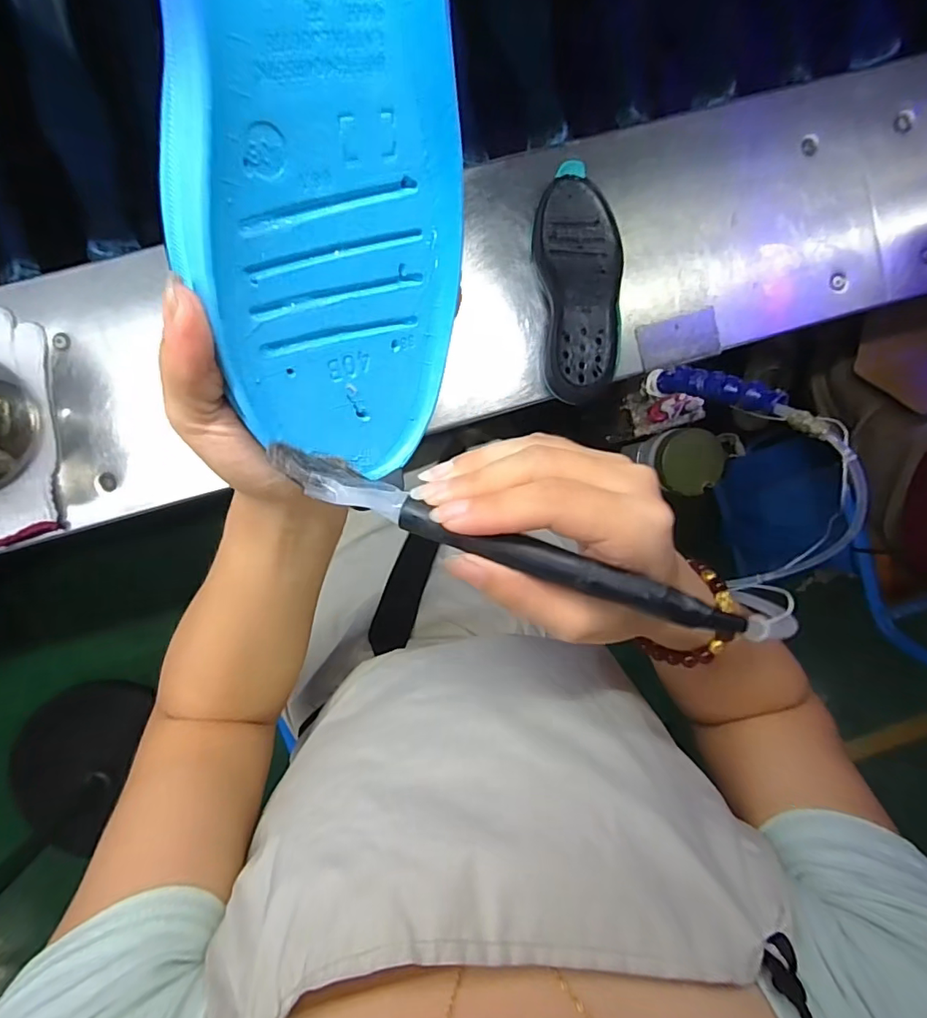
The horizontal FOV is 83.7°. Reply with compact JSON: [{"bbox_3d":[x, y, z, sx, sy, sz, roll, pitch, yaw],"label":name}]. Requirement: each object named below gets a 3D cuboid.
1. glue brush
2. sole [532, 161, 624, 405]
[{"bbox_3d":[0.019,0.014,0.188,0.185,0.022,0.015,20,93,7],"label":"glue brush"},{"bbox_3d":[0.114,-0.216,0.511,0.082,0.030,0.213,-6,95,-3],"label":"sole"}]

